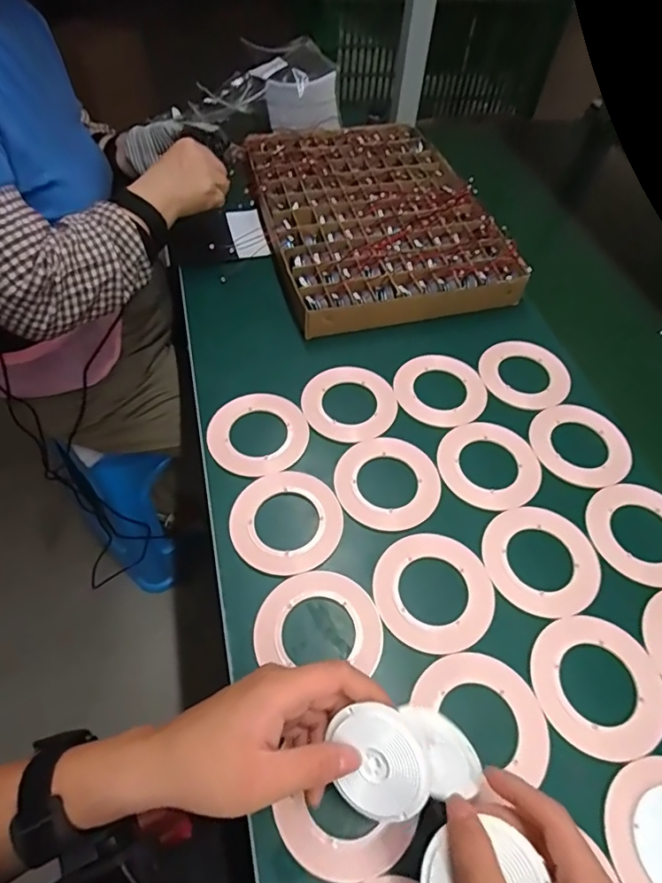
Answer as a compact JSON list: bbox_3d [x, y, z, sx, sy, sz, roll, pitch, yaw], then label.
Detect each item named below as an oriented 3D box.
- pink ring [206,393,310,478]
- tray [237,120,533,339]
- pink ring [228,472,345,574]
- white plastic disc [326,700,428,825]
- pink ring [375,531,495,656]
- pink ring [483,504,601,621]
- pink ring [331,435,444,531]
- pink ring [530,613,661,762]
[{"bbox_3d":[-0.074,-0.010,0.522,0.098,0.006,0.098,1,55,-2],"label":"pink ring"},{"bbox_3d":[0.055,-0.325,0.724,0.297,0.047,0.416,-10,56,-10],"label":"tray"},{"bbox_3d":[-0.041,0.072,0.470,0.100,0.004,0.101,1,55,-2],"label":"pink ring"},{"bbox_3d":[0.030,0.197,0.311,0.054,0.004,0.063,-9,76,15],"label":"white plastic disc"},{"bbox_3d":[0.088,0.127,0.436,0.099,0.004,0.099,-24,59,-19],"label":"pink ring"},{"bbox_3d":[0.189,0.105,0.455,0.100,0.004,0.101,1,55,-2],"label":"pink ring"},{"bbox_3d":[0.055,0.038,0.498,0.100,0.005,0.101,1,55,-2],"label":"pink ring"},{"bbox_3d":[0.210,0.189,0.398,0.100,0.004,0.101,1,55,-2],"label":"pink ring"}]

